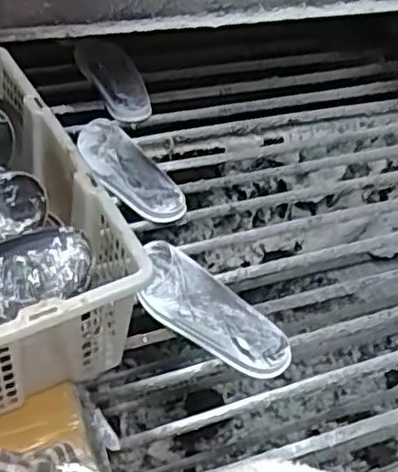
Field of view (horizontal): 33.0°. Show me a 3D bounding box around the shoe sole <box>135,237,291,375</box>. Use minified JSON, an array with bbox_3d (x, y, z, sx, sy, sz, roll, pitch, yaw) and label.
[{"bbox_3d":[0.013,0.092,0.859,0.237,0.022,0.100,30,49,22],"label":"shoe sole"}]

